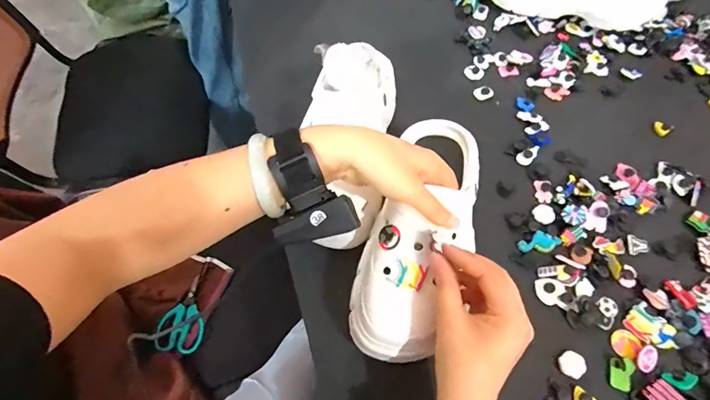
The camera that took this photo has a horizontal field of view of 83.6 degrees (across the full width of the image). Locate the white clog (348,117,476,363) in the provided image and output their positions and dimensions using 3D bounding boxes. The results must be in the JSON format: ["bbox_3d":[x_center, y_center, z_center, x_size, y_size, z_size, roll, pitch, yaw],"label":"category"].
[{"bbox_3d":[0.066,0.022,0.393,0.091,0.085,0.254,18,63,14],"label":"white clog"}]

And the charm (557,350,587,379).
[{"bbox_3d":[0.209,0.159,0.383,0.025,0.008,0.023,-2,61,3],"label":"charm"}]

